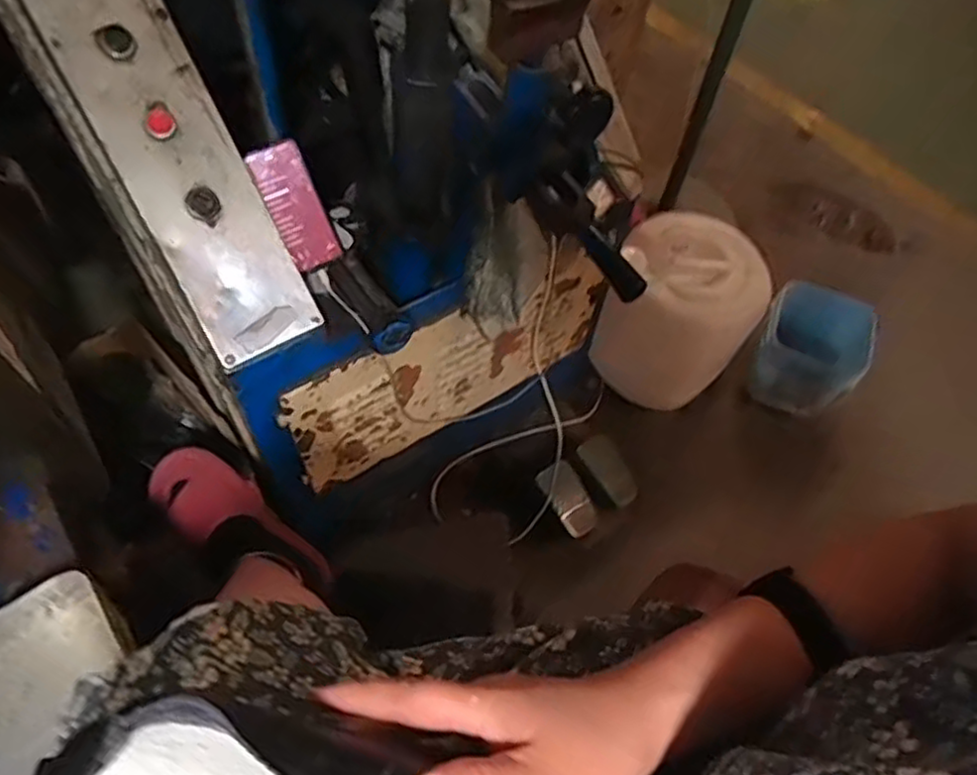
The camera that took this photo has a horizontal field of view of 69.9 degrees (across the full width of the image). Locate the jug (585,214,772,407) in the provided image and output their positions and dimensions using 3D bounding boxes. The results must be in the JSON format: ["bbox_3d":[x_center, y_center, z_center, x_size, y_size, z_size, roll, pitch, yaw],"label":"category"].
[{"bbox_3d":[0.397,-0.149,1.468,0.291,0.323,0.256,27,60,13],"label":"jug"}]

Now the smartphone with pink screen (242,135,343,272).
[{"bbox_3d":[-0.239,-0.224,0.870,0.061,0.155,0.009,-24,29,-5],"label":"smartphone with pink screen"}]

